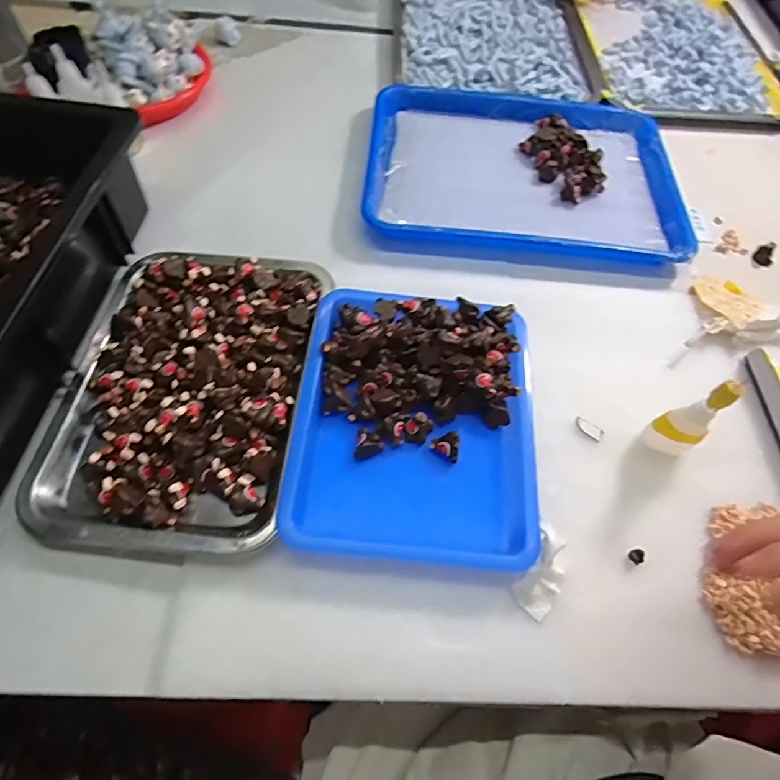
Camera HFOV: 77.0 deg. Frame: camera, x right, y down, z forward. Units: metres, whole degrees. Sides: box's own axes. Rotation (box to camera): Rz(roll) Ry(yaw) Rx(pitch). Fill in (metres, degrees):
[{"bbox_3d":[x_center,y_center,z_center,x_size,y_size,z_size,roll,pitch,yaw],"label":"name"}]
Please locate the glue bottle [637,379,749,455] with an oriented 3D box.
[{"bbox_3d":[0.219,0.021,0.353,0.024,0.089,0.027,-16,63,-12],"label":"glue bottle"}]

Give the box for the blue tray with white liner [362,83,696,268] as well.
[{"bbox_3d":[0.141,-0.236,0.540,0.330,0.037,0.257,4,60,-1],"label":"blue tray with white liner"}]

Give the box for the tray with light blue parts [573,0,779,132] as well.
[{"bbox_3d":[0.409,-0.509,0.710,0.234,0.025,0.397,4,60,-1],"label":"tray with light blue parts"}]

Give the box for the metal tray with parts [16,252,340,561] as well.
[{"bbox_3d":[-0.156,-0.006,0.382,0.180,0.039,0.256,7,60,0],"label":"metal tray with parts"}]

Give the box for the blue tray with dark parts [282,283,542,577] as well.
[{"bbox_3d":[0.020,0.019,0.372,0.171,0.038,0.207,6,60,0],"label":"blue tray with dark parts"}]

